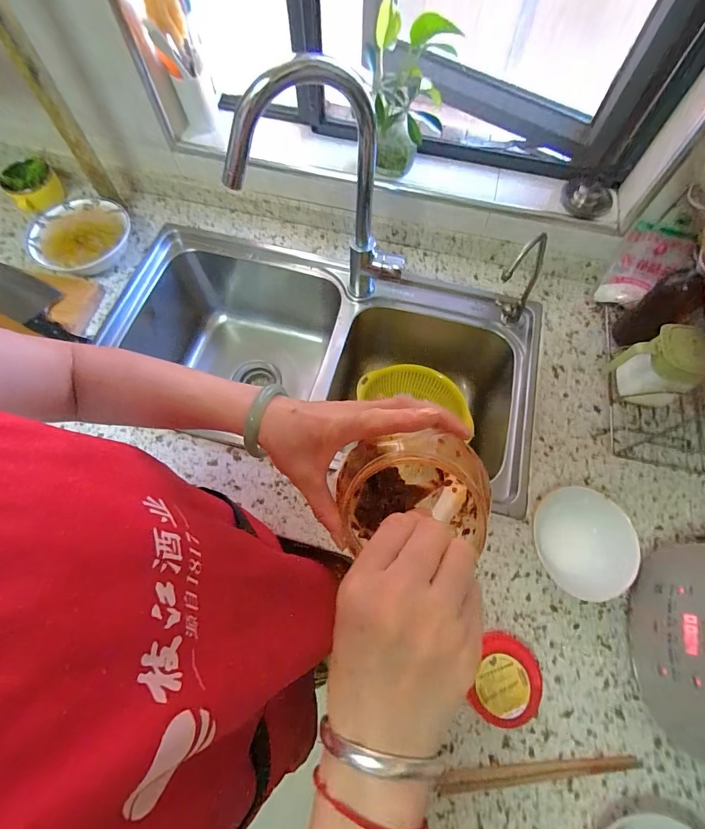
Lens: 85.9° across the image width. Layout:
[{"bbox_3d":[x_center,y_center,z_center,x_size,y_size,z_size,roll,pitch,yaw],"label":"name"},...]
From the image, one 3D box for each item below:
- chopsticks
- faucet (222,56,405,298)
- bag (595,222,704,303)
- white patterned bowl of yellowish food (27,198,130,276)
[{"bbox_3d":[0.218,0.416,0.438,0.238,0.010,0.019,-3,68,-1],"label":"chopsticks"},{"bbox_3d":[-0.036,-0.290,0.544,0.239,0.354,0.064,-8,70,-3],"label":"faucet"},{"bbox_3d":[0.470,-0.238,0.607,0.092,0.132,0.033,17,40,12],"label":"bag"},{"bbox_3d":[-0.505,-0.326,0.712,0.152,0.055,0.163,0,71,1],"label":"white patterned bowl of yellowish food"}]

